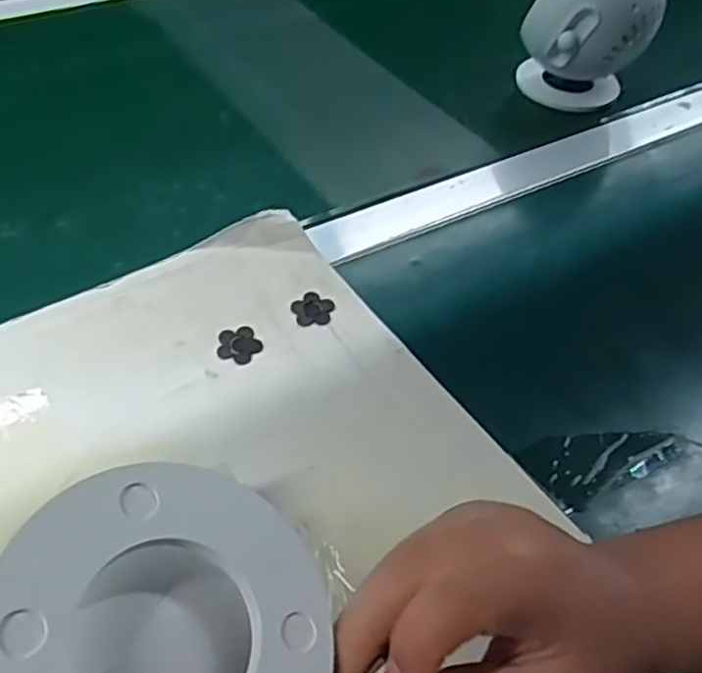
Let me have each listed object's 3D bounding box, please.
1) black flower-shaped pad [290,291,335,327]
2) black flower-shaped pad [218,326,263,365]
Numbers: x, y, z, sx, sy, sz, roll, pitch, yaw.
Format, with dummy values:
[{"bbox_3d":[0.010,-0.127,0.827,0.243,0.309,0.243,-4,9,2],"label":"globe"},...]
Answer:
[{"bbox_3d":[-0.024,-0.017,0.438,0.025,0.004,0.027,13,50,7],"label":"black flower-shaped pad"},{"bbox_3d":[-0.066,0.005,0.419,0.025,0.004,0.026,-4,50,-8],"label":"black flower-shaped pad"}]

